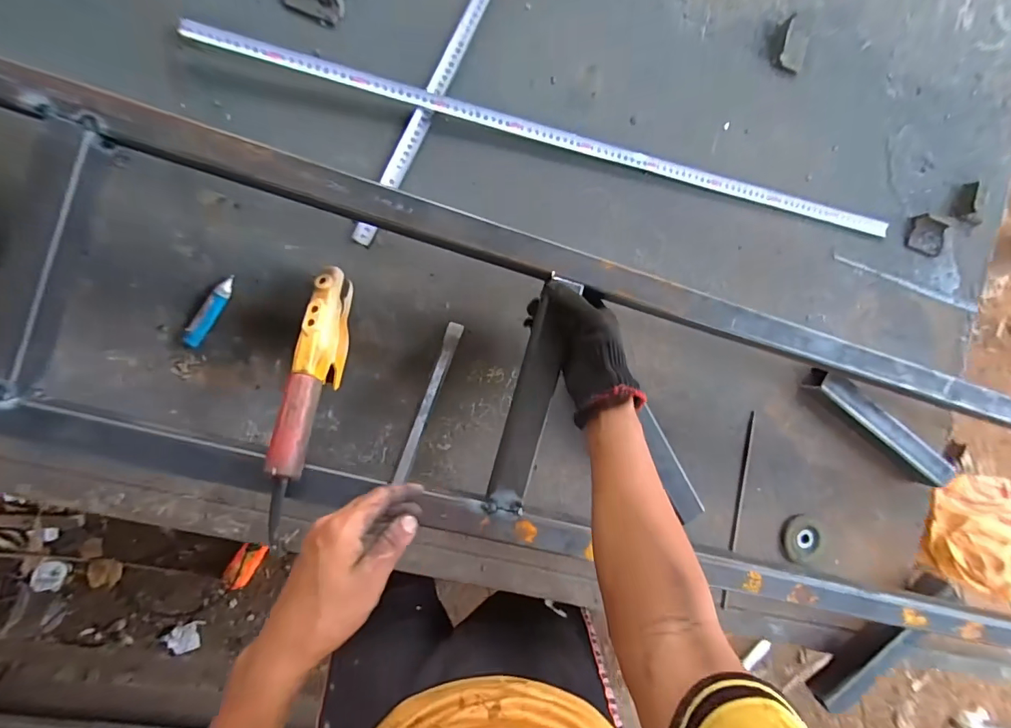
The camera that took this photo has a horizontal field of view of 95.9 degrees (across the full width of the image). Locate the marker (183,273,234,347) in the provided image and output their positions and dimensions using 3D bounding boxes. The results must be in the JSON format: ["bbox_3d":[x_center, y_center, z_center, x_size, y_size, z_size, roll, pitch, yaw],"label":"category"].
[{"bbox_3d":[-0.353,-0.063,0.547,0.022,0.018,0.092,30,89,-10],"label":"marker"}]

